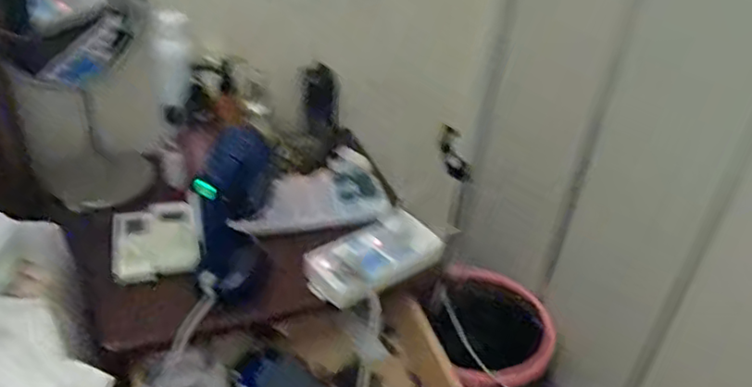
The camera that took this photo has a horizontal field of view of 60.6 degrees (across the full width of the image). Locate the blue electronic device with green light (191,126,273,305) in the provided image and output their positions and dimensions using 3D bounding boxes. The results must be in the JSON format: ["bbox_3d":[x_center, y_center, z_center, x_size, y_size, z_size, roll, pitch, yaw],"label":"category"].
[{"bbox_3d":[-0.173,0.033,0.791,0.068,0.240,0.128,21,38,21],"label":"blue electronic device with green light"}]

